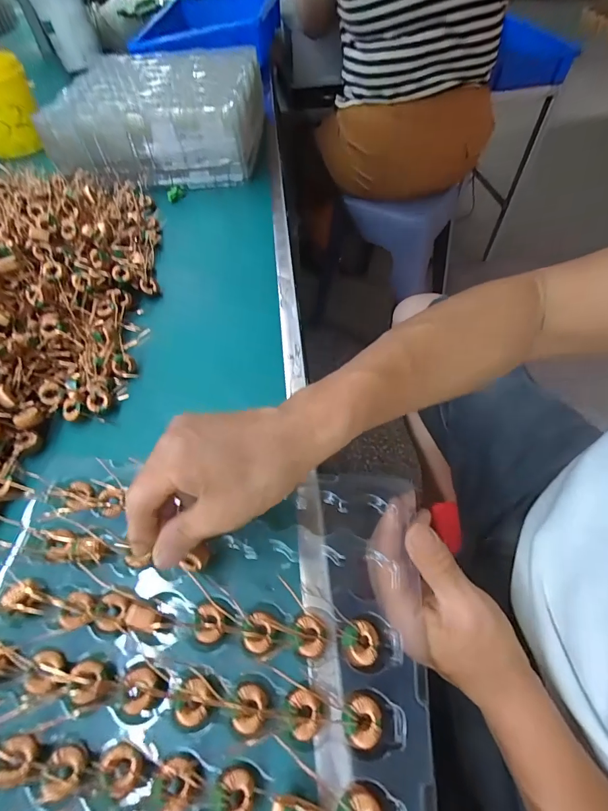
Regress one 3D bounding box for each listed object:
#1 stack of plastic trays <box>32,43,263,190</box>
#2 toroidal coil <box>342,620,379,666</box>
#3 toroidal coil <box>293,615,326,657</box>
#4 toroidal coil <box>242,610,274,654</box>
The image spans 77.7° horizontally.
[{"bbox_3d":[-0.218,-0.473,0.613,0.285,0.094,0.278,1,55,4],"label":"stack of plastic trays"},{"bbox_3d":[0.034,0.138,0.221,0.020,0.008,0.021,-1,55,2],"label":"toroidal coil"},{"bbox_3d":[0.003,0.138,0.227,0.018,0.009,0.020,1,55,4],"label":"toroidal coil"},{"bbox_3d":[-0.028,0.138,0.230,0.018,0.007,0.020,10,56,10],"label":"toroidal coil"}]

